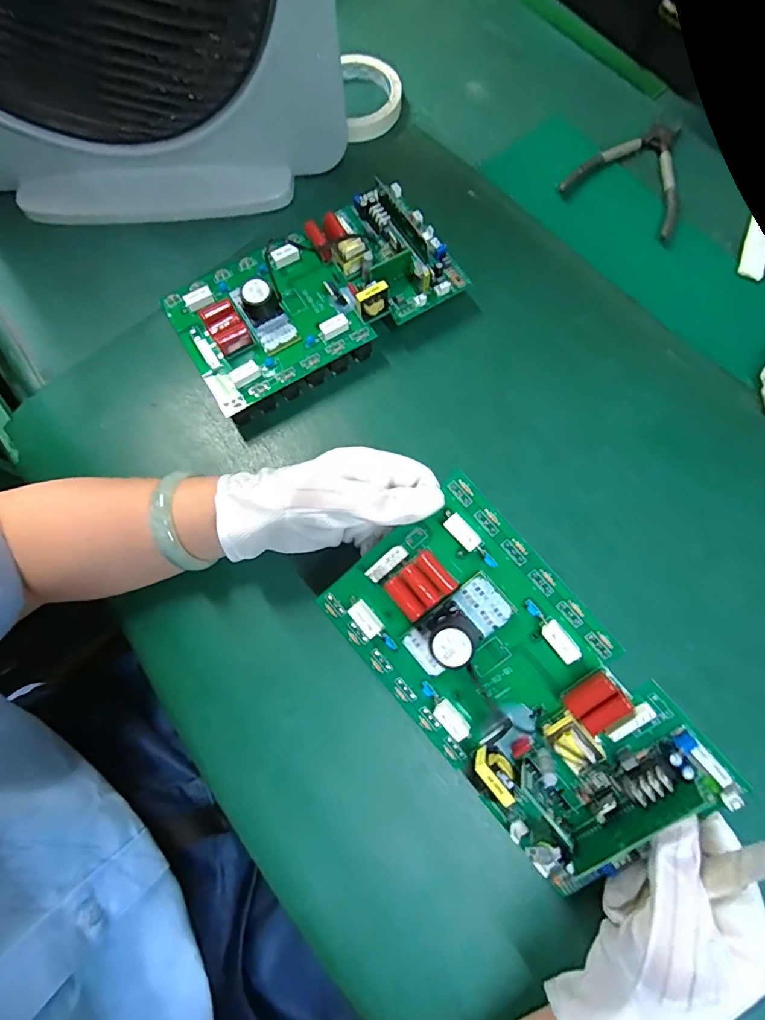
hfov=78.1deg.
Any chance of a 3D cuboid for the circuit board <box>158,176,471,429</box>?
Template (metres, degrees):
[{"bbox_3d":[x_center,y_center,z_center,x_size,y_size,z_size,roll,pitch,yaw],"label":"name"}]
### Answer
[{"bbox_3d":[-0.057,-0.182,0.400,0.233,0.051,0.125,-31,76,-7],"label":"circuit board"}]

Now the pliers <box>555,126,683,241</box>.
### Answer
[{"bbox_3d":[0.251,-0.334,0.458,0.110,0.008,0.137,31,78,9],"label":"pliers"}]

